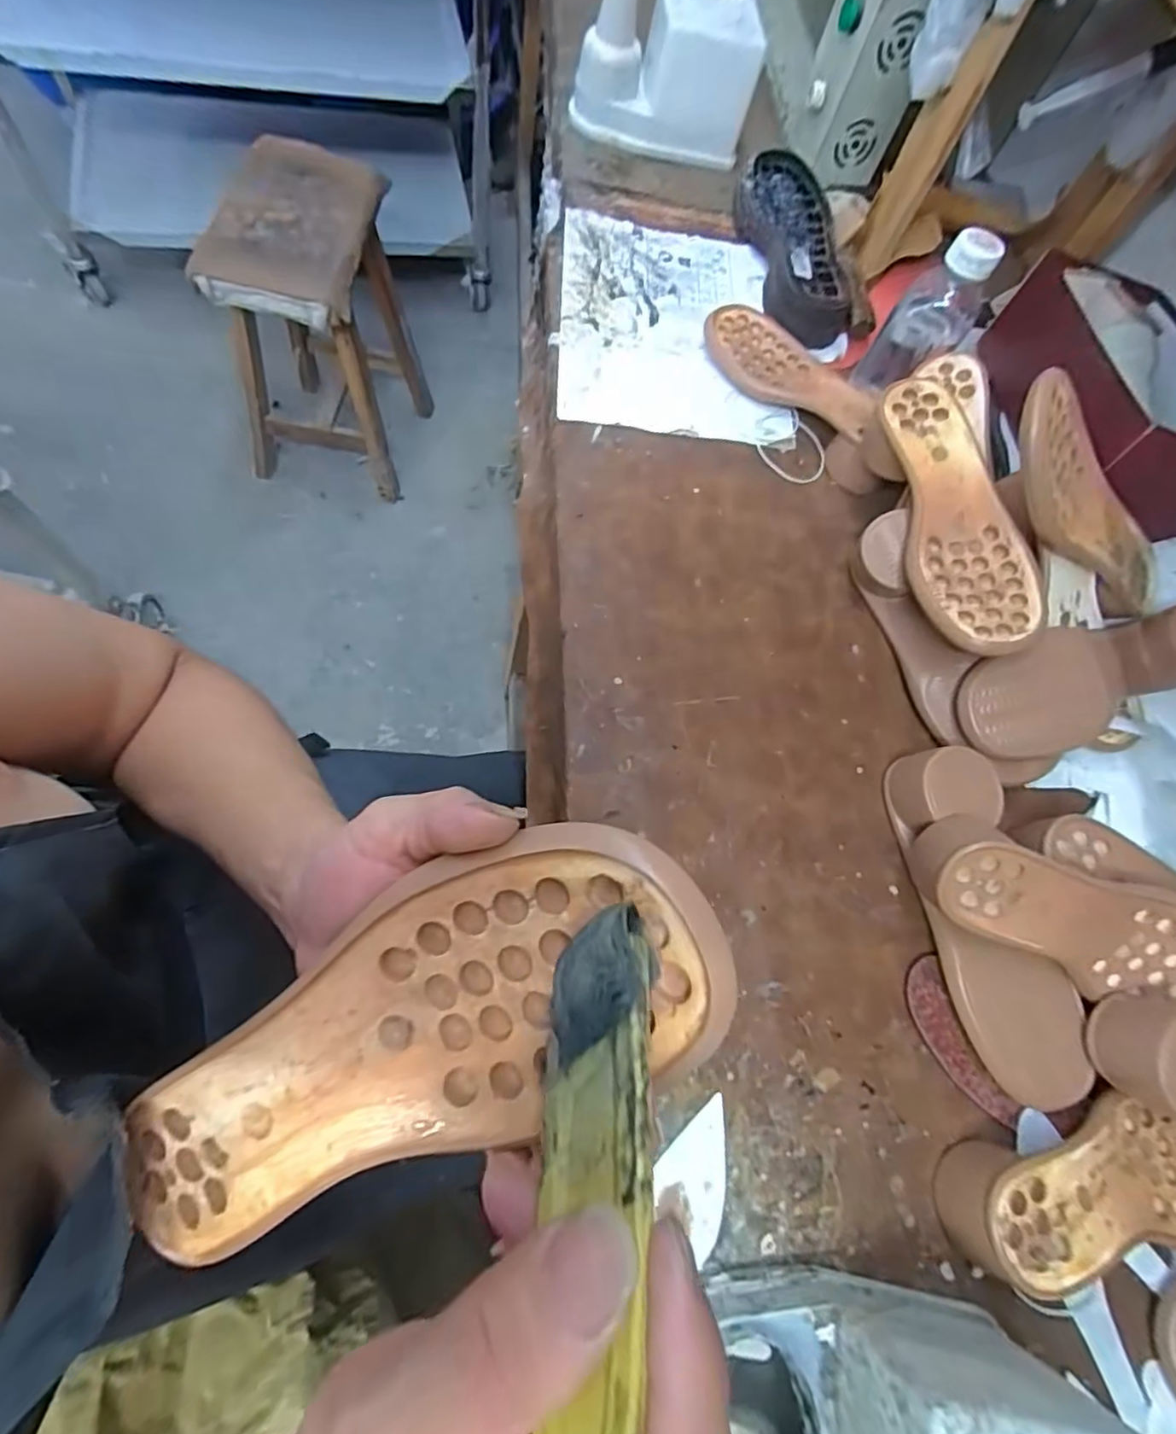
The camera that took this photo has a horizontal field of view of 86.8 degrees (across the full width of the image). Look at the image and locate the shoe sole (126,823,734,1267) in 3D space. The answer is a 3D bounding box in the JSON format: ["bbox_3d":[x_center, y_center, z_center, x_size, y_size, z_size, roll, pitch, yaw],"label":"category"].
[{"bbox_3d":[-0.066,0.111,0.204,0.233,0.022,0.080,-34,72,13],"label":"shoe sole"}]

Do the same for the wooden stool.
[{"bbox_3d":[-0.492,-0.714,1.195,0.304,0.488,0.351,8,68,-7],"label":"wooden stool"}]

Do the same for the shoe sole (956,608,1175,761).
[{"bbox_3d":[0.403,-0.035,0.494,0.224,0.057,0.087,-20,73,-16],"label":"shoe sole"}]

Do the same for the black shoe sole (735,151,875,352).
[{"bbox_3d":[0.238,-0.530,0.694,0.111,0.033,0.259,-1,70,-11],"label":"black shoe sole"}]

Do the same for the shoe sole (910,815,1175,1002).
[{"bbox_3d":[0.342,0.139,0.433,0.242,0.073,0.081,24,107,-10],"label":"shoe sole"}]

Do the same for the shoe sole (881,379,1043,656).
[{"bbox_3d":[0.298,-0.162,0.500,0.090,0.043,0.240,-2,70,-11],"label":"shoe sole"}]

